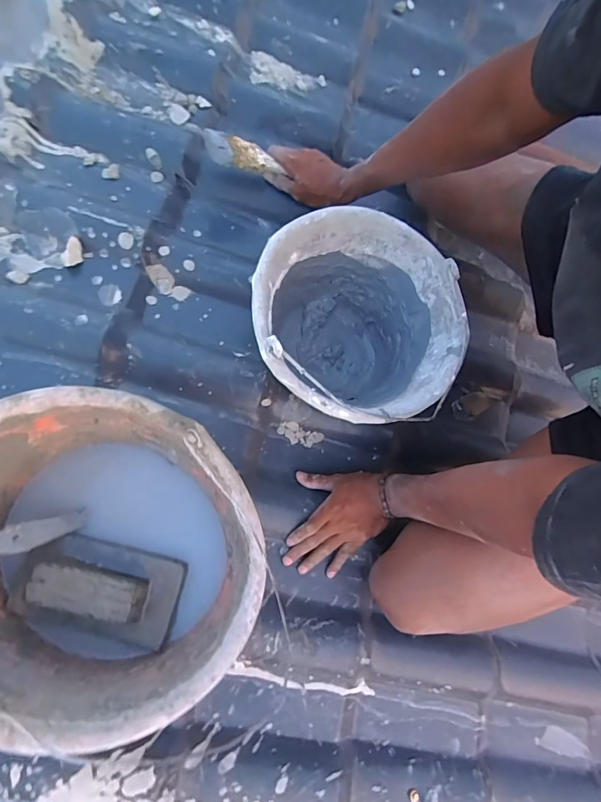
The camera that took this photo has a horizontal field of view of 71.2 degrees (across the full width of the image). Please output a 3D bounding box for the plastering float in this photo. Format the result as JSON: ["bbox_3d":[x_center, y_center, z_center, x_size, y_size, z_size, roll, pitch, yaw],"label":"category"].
[{"bbox_3d":[-0.199,0.178,0.396,0.161,0.049,0.079,11,75,3],"label":"plastering float"}]

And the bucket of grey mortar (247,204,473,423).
[{"bbox_3d":[0.076,-0.089,0.570,0.253,0.202,0.261,0,75,0],"label":"bucket of grey mortar"}]

